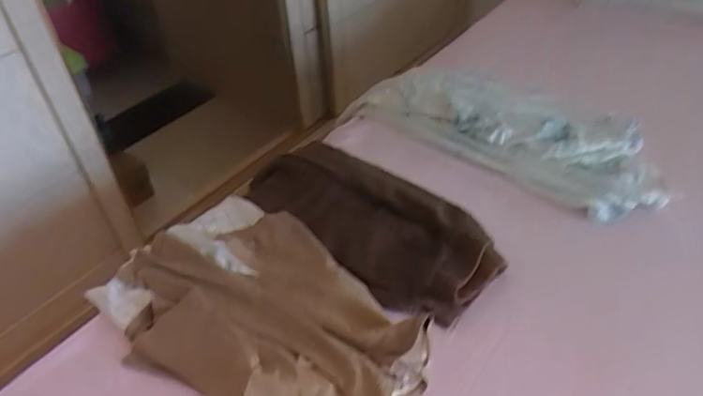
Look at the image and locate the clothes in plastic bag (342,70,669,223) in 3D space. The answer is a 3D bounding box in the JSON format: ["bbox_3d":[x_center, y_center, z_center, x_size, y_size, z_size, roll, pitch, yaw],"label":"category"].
[{"bbox_3d":[0.249,-0.128,0.878,0.506,0.055,0.223,25,49,29],"label":"clothes in plastic bag"}]

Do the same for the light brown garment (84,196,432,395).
[{"bbox_3d":[-0.114,0.126,0.629,0.417,0.045,0.254,25,49,29],"label":"light brown garment"}]

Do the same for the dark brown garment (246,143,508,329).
[{"bbox_3d":[0.003,0.013,0.751,0.177,0.045,0.437,-34,49,-29],"label":"dark brown garment"}]

